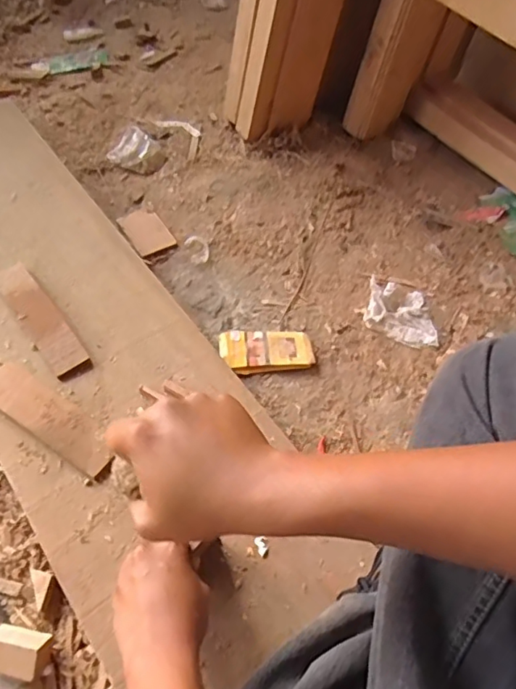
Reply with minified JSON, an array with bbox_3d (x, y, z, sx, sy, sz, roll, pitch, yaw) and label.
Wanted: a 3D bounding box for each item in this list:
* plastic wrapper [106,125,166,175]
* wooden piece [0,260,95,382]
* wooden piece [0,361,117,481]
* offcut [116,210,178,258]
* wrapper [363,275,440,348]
[{"bbox_3d":[-0.207,-0.342,0.970,0.097,0.019,0.087,24,58,12],"label":"plastic wrapper"},{"bbox_3d":[-0.278,-0.033,0.703,0.048,0.010,0.196,-32,64,-23],"label":"wooden piece"},{"bbox_3d":[-0.237,0.081,0.624,0.189,0.016,0.052,31,59,16],"label":"wooden piece"},{"bbox_3d":[-0.177,-0.182,0.874,0.061,0.004,0.094,-28,62,-21],"label":"offcut"},{"bbox_3d":[0.213,-0.057,0.799,0.106,0.033,0.108,12,56,4],"label":"wrapper"}]

